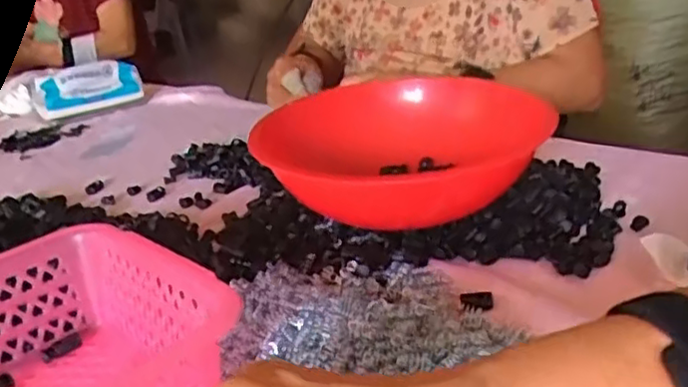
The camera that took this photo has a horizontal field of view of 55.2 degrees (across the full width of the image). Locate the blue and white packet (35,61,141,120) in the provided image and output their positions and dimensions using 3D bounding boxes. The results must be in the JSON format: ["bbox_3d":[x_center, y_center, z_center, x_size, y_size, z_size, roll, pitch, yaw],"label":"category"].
[{"bbox_3d":[-0.418,-0.173,1.079,0.162,0.079,0.038,-25,-2,-31],"label":"blue and white packet"}]

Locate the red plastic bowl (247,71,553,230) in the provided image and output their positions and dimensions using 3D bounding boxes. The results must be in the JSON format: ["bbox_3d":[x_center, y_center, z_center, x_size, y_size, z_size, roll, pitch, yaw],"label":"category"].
[{"bbox_3d":[0.040,-0.017,0.564,0.220,0.097,0.213,-6,24,3],"label":"red plastic bowl"}]

